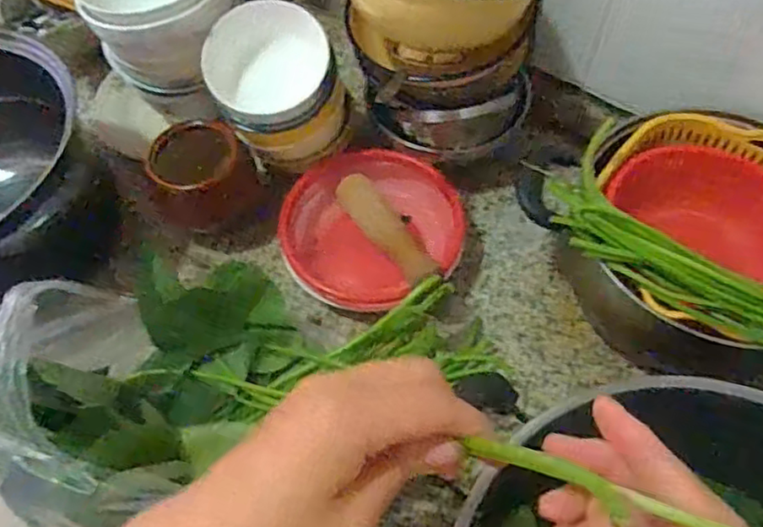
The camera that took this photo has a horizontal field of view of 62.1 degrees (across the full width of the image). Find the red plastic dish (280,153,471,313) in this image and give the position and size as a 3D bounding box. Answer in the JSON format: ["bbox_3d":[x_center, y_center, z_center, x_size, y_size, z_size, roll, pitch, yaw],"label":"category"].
[{"bbox_3d":[-0.011,-0.035,0.634,0.170,0.058,0.171,-1,59,2],"label":"red plastic dish"}]

